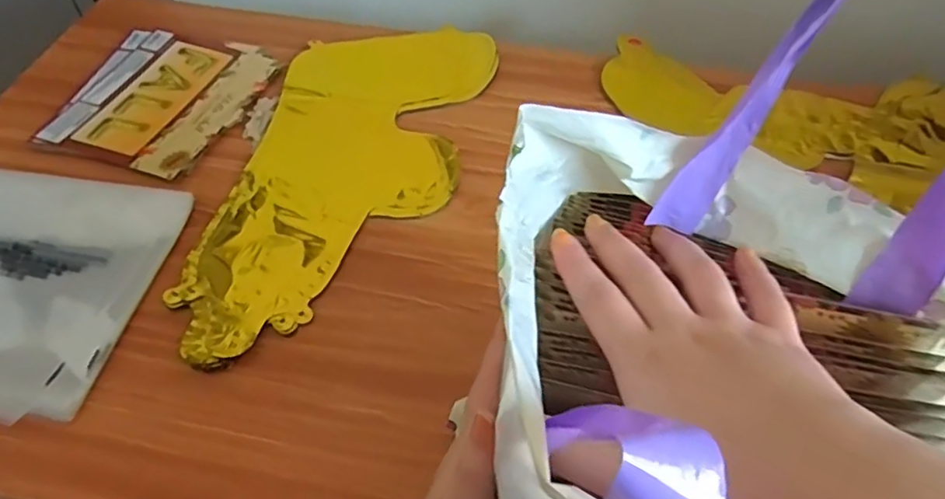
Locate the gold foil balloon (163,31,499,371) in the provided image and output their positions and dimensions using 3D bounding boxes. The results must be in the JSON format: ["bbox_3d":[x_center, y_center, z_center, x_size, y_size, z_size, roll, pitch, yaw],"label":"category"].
[{"bbox_3d":[-0.116,-0.083,0.583,0.192,0.021,0.441,11,54,7],"label":"gold foil balloon"}]

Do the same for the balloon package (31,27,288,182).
[{"bbox_3d":[-0.317,-0.159,0.631,0.173,0.007,0.193,15,54,10],"label":"balloon package"}]

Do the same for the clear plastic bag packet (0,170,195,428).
[{"bbox_3d":[-0.372,0.020,0.487,0.220,0.011,0.211,8,54,4],"label":"clear plastic bag packet"}]

